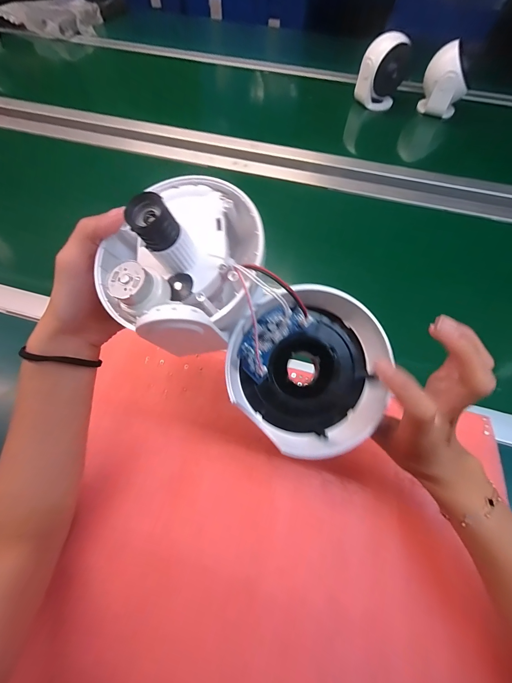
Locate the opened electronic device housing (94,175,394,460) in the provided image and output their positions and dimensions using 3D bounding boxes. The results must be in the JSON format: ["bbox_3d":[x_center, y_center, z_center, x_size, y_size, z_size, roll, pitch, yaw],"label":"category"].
[{"bbox_3d":[-0.001,-0.014,0.216,0.218,0.083,0.113,41,60,-16],"label":"opened electronic device housing"}]

